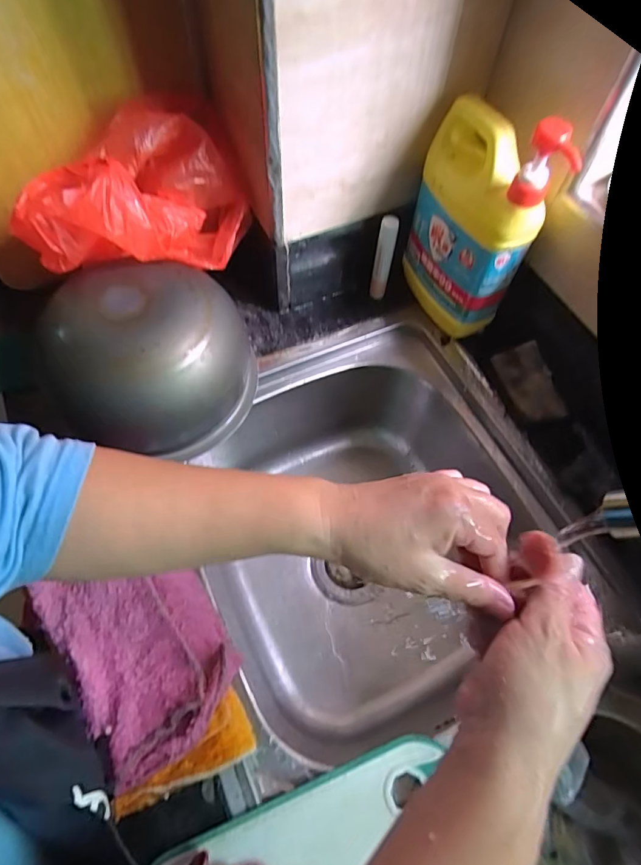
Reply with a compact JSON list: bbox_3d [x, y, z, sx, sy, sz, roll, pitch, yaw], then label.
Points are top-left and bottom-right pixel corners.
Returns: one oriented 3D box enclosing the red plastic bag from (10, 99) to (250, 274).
[{"bbox_3d":[-0.177,-0.230,0.490,0.144,0.110,0.194,23,63,10],"label":"red plastic bag"}]

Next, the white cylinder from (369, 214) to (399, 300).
[{"bbox_3d":[0.079,-0.216,0.604,0.021,0.125,0.016,17,62,7],"label":"white cylinder"}]

